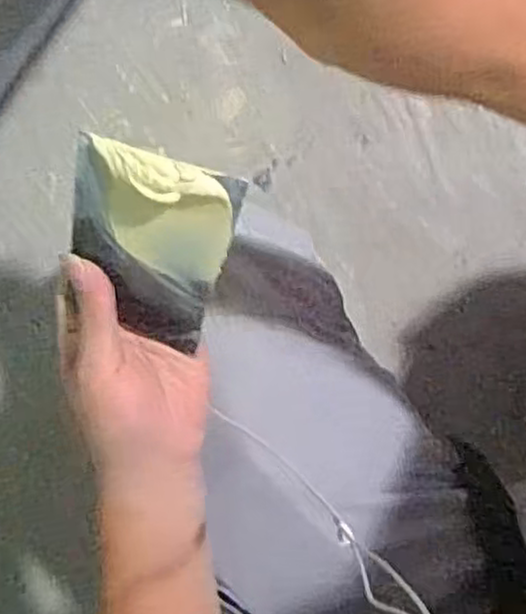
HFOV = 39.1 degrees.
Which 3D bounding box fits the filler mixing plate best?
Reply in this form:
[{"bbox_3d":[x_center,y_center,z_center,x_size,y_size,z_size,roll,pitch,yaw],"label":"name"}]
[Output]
[{"bbox_3d":[-0.057,-0.024,0.357,0.074,0.012,0.116,17,137,-4],"label":"filler mixing plate"}]

